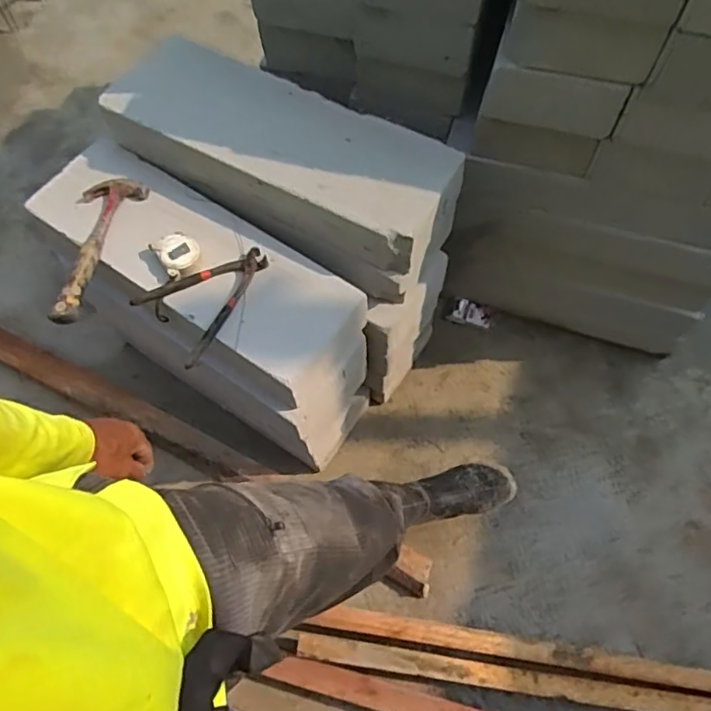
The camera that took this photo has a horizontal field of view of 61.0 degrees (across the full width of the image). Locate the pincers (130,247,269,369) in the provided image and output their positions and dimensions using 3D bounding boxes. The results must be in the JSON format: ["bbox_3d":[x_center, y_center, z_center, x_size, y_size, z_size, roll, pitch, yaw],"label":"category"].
[{"bbox_3d":[-0.235,-0.109,0.960,0.151,0.022,0.205,42,73,18],"label":"pincers"}]

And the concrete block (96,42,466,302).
[{"bbox_3d":[-0.133,-0.336,1.038,0.605,0.166,0.221,33,70,15],"label":"concrete block"}]

